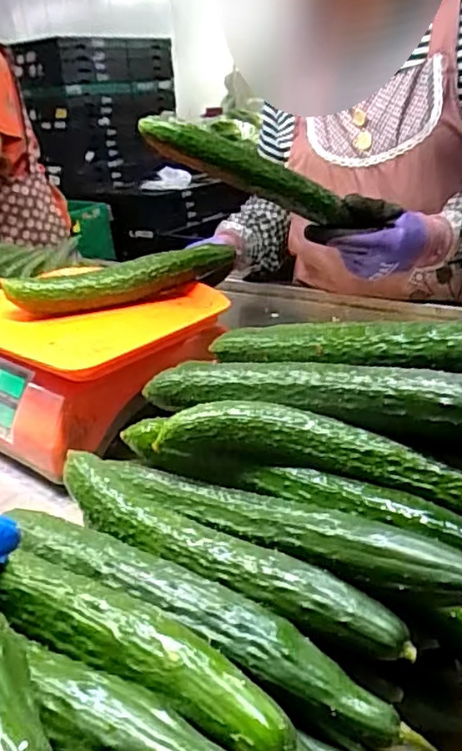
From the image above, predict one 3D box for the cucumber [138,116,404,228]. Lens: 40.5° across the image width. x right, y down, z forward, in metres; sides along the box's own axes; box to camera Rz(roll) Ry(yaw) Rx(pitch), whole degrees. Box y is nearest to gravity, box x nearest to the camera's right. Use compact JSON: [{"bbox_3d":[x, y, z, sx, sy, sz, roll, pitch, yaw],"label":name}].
[{"bbox_3d":[0.039,-0.184,0.592,0.248,0.040,0.033,16,19,-20],"label":"cucumber"}]

